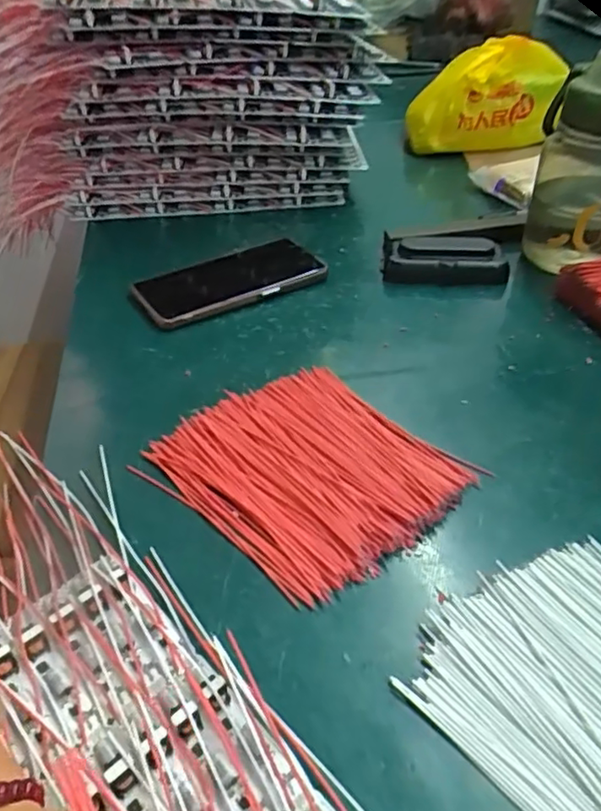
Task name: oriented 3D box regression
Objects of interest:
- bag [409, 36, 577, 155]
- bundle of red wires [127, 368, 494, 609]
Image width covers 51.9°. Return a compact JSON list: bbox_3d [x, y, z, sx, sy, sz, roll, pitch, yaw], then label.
[{"bbox_3d":[0.228,-0.377,0.752,0.185,0.112,0.076,-2,43,3],"label":"bag"},{"bbox_3d":[0.005,0.034,0.370,0.140,0.014,0.152,-31,50,-31],"label":"bundle of red wires"}]

